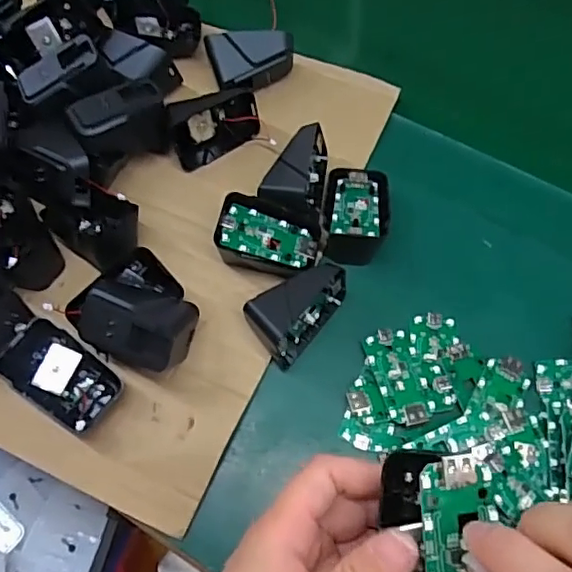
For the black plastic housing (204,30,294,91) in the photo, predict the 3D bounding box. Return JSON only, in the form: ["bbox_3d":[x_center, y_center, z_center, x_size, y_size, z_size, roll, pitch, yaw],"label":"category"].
[{"bbox_3d":[-0.025,-0.171,0.443,0.065,0.041,0.034,-11,66,-2],"label":"black plastic housing"}]

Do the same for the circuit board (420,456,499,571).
[{"bbox_3d":[0.066,0.097,0.219,0.028,0.009,0.062,2,83,4],"label":"circuit board"}]

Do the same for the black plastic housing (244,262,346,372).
[{"bbox_3d":[0.007,0.012,0.371,0.039,0.040,0.067,39,73,18],"label":"black plastic housing"}]

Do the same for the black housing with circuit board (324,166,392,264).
[{"bbox_3d":[0.050,-0.054,0.402,0.043,0.031,0.066,4,66,4],"label":"black housing with circuit board"}]

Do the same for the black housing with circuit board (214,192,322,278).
[{"bbox_3d":[-0.010,-0.032,0.392,0.067,0.040,0.047,9,67,7],"label":"black housing with circuit board"}]

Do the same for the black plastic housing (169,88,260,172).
[{"bbox_3d":[-0.055,-0.121,0.431,0.069,0.048,0.026,-28,31,-11],"label":"black plastic housing"}]

